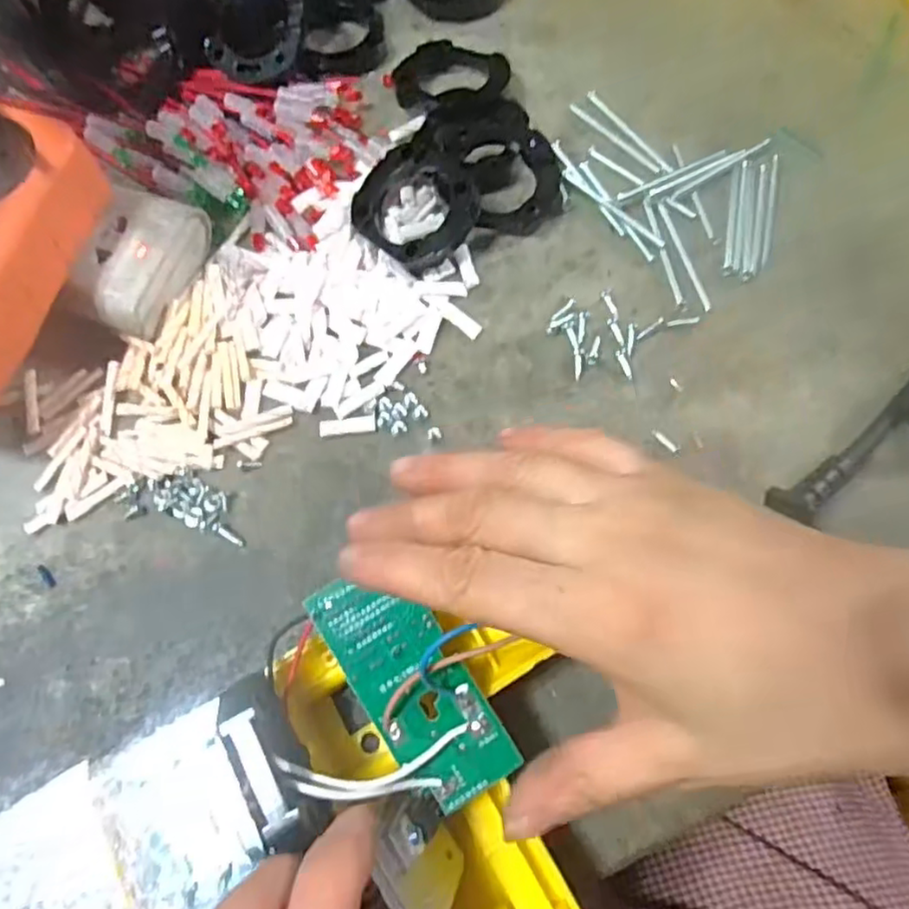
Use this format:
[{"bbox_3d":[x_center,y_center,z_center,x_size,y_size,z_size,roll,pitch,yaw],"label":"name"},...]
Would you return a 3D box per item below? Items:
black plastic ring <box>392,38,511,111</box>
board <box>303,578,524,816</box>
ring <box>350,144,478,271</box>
[{"bbox_3d":[-0.003,-0.194,0.334,0.053,0.015,0.053,0,69,1],"label":"black plastic ring"},{"bbox_3d":[-0.014,0.070,0.201,0.033,0.005,0.077,-38,81,-13],"label":"board"},{"bbox_3d":[-0.018,-0.113,0.292,0.055,0.023,0.055,0,69,1],"label":"ring"}]

